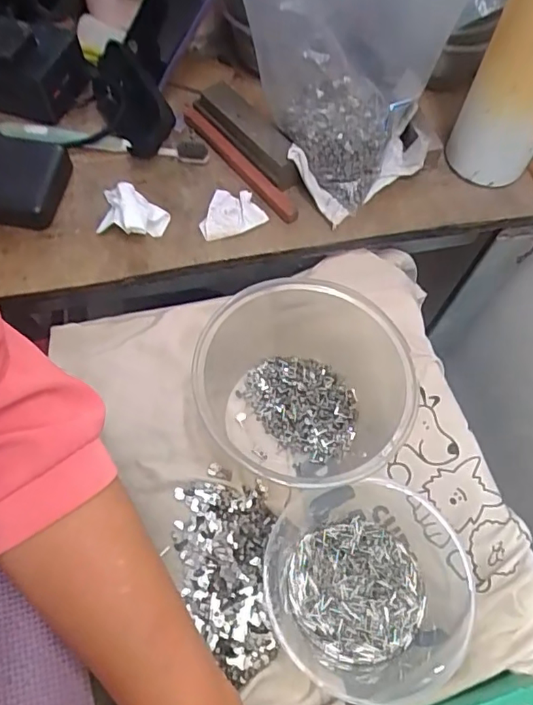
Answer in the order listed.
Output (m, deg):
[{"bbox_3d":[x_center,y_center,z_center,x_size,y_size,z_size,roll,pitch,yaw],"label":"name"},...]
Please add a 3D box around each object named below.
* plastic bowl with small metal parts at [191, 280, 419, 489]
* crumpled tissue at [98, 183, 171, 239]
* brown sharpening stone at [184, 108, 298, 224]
[{"bbox_3d":[0.022,0.017,0.391,0.141,0.078,0.157,-33,70,-17],"label":"plastic bowl with small metal parts"},{"bbox_3d":[-0.113,-0.111,0.432,0.059,0.031,0.037,25,65,10],"label":"crumpled tissue"},{"bbox_3d":[-0.025,-0.165,0.462,0.014,0.016,0.154,-34,70,-18],"label":"brown sharpening stone"}]

